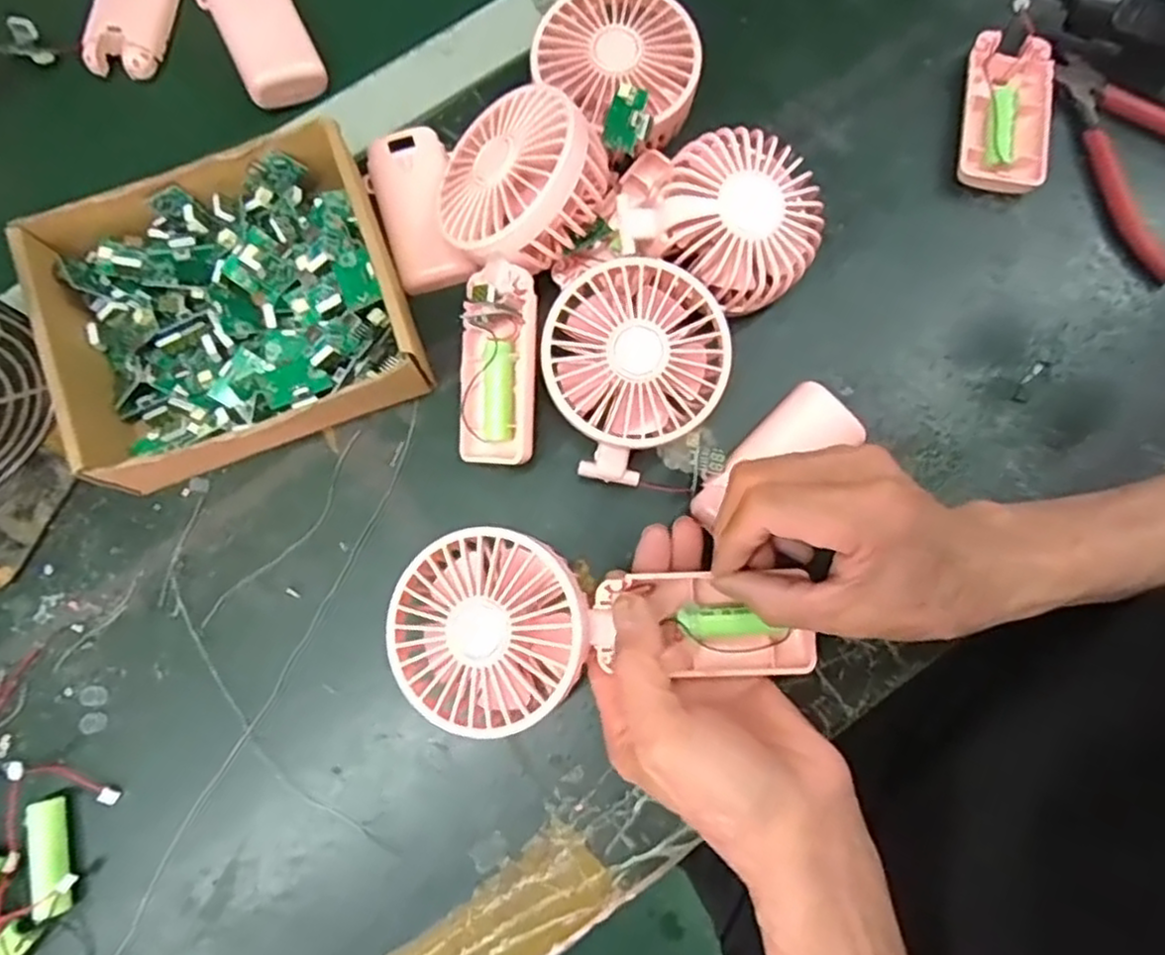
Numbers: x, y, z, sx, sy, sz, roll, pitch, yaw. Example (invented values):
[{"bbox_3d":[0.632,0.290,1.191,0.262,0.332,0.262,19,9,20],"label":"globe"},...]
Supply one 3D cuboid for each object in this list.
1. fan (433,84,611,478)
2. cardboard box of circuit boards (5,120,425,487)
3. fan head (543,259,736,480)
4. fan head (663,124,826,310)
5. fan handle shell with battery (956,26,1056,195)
[{"bbox_3d":[-0.038,-0.100,0.362,0.078,0.061,0.180,10,94,2],"label":"fan"},{"bbox_3d":[-0.180,-0.085,0.370,0.174,0.047,0.145,-23,80,-5],"label":"cardboard box of circuit boards"},{"bbox_3d":[0.025,-0.054,0.356,0.095,0.048,0.089,0,79,0],"label":"fan head"},{"bbox_3d":[0.080,-0.130,0.372,0.079,0.053,0.073,31,81,5],"label":"fan head"},{"bbox_3d":[0.239,-0.204,0.406,0.044,0.021,0.091,10,79,2],"label":"fan handle shell with battery"}]

